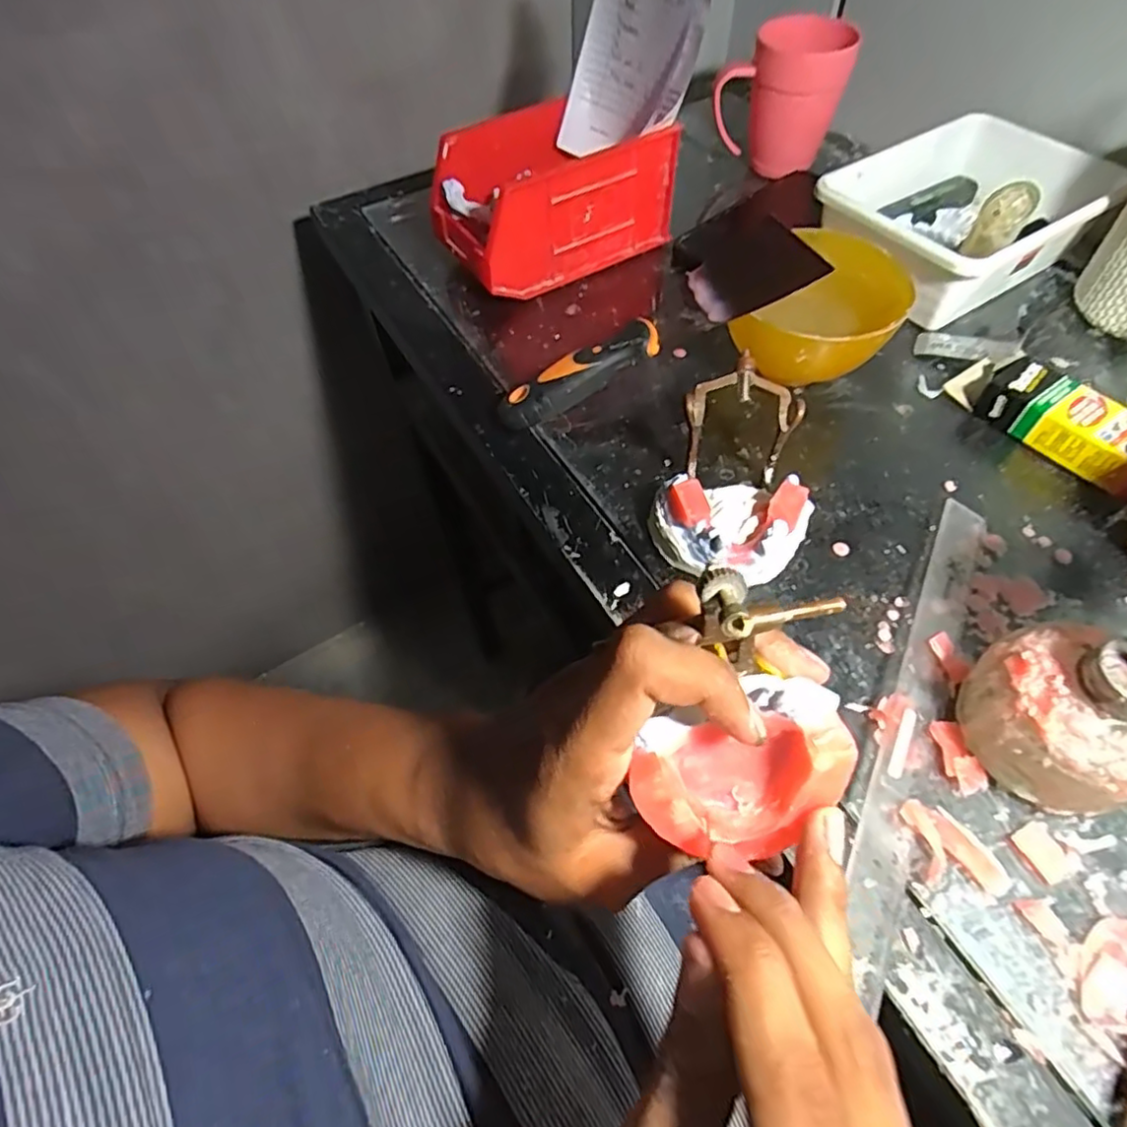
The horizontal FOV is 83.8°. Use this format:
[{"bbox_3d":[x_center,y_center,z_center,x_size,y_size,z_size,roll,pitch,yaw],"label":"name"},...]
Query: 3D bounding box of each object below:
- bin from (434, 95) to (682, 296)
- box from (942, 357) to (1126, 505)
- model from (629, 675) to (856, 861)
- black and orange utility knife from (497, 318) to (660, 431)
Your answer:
[{"bbox_3d":[-0.009,-0.282,0.488,0.166,0.091,0.089,-28,60,-15],"label":"bin"},{"bbox_3d":[0.301,-0.089,0.383,0.039,0.030,0.119,-31,61,-17],"label":"box"},{"bbox_3d":[0.057,0.068,0.212,0.066,0.054,0.035,-15,21,4],"label":"model"},{"bbox_3d":[0.008,-0.118,0.398,0.109,0.019,0.023,-28,57,11],"label":"black and orange utility knife"}]

